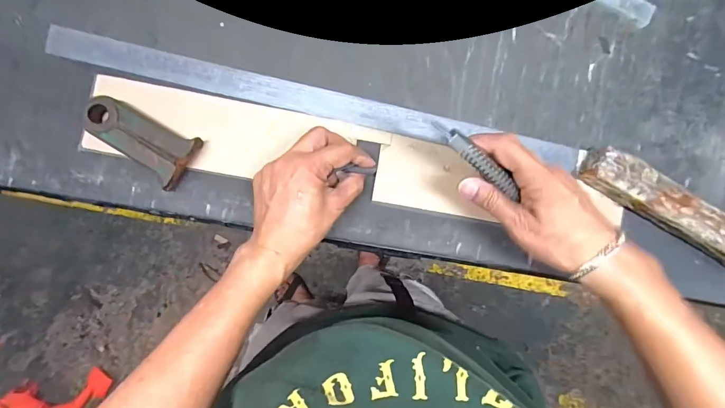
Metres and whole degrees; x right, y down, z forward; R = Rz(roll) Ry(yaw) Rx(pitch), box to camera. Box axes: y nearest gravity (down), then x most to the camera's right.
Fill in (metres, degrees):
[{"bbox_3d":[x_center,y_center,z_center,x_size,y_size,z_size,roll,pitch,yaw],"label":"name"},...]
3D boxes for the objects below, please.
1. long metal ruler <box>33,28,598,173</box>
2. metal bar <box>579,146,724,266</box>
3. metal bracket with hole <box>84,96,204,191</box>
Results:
[{"bbox_3d":[-0.039,-0.106,0.397,0.566,0.006,0.034,13,75,-3],"label":"long metal ruler"},{"bbox_3d":[0.360,0.022,0.405,0.277,0.044,0.046,30,91,-4],"label":"metal bar"},{"bbox_3d":[-0.219,-0.063,0.369,0.102,0.029,0.052,29,91,-4],"label":"metal bracket with hole"}]

